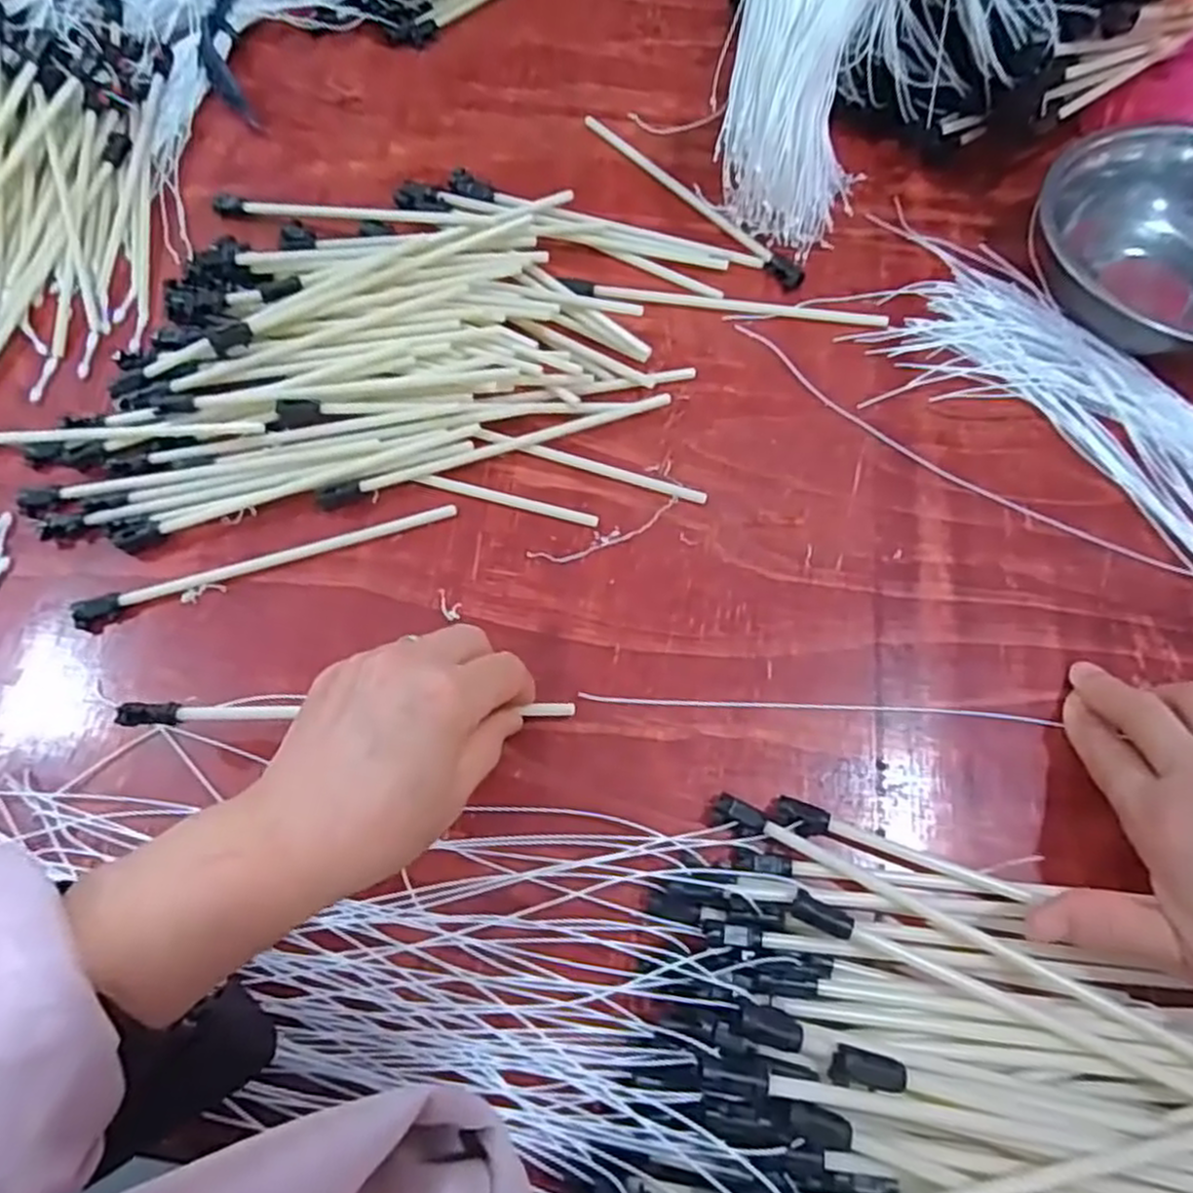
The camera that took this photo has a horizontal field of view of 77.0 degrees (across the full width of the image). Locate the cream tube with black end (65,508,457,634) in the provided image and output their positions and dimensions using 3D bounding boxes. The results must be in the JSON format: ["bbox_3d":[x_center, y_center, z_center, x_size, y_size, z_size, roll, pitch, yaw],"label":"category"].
[{"bbox_3d":[-0.172,-0.021,0.396,0.195,0.011,0.016,-19,68,-6],"label":"cream tube with black end"}]

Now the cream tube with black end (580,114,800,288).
[{"bbox_3d":[0.061,-0.264,0.491,0.014,0.009,0.202,-37,71,-13],"label":"cream tube with black end"}]

